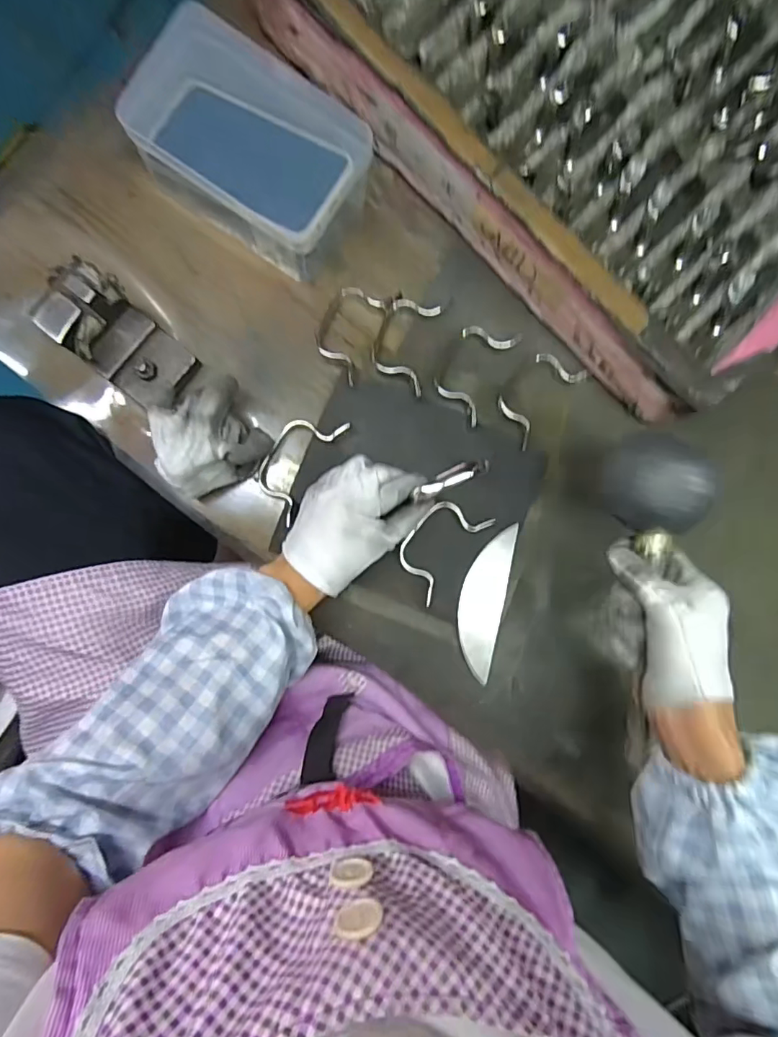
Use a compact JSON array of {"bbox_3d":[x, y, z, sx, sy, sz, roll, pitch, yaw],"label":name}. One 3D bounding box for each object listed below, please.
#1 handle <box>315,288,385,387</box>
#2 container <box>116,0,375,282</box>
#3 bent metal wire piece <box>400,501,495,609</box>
[{"bbox_3d":[-0.041,-0.167,0.476,0.049,0.020,0.086,20,85,-4],"label":"handle"},{"bbox_3d":[-0.113,-0.305,0.445,0.180,0.085,0.113,32,84,-3],"label":"container"},{"bbox_3d":[0.045,0.024,0.464,0.050,0.013,0.092,39,84,-2],"label":"bent metal wire piece"}]

